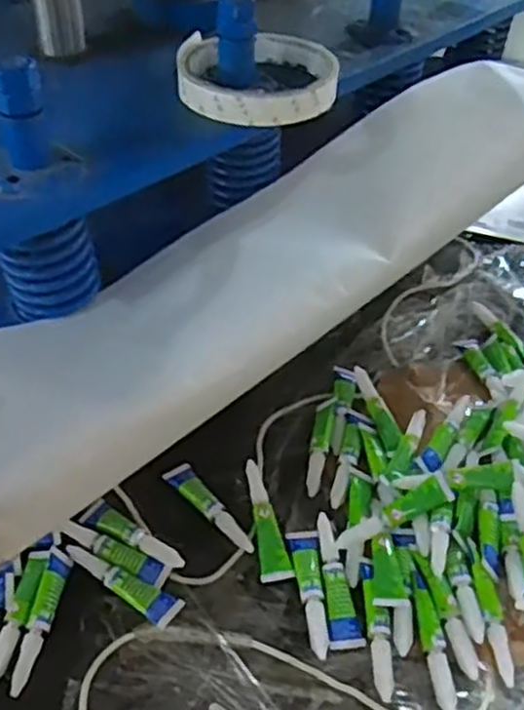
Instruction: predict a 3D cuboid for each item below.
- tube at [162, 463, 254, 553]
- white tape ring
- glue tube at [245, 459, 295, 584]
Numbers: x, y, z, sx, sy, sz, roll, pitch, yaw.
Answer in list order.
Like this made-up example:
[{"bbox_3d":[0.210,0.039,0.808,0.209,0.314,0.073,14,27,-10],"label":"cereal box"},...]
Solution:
[{"bbox_3d":[-0.034,0.098,0.476,0.017,0.009,0.081,-30,53,-29],"label":"tube"},{"bbox_3d":[-0.003,-0.156,0.407,0.086,0.016,0.086,1,44,-1],"label":"white tape ring"},{"bbox_3d":[0.004,0.105,0.468,0.019,0.015,0.079,-5,44,-7],"label":"glue tube"}]

